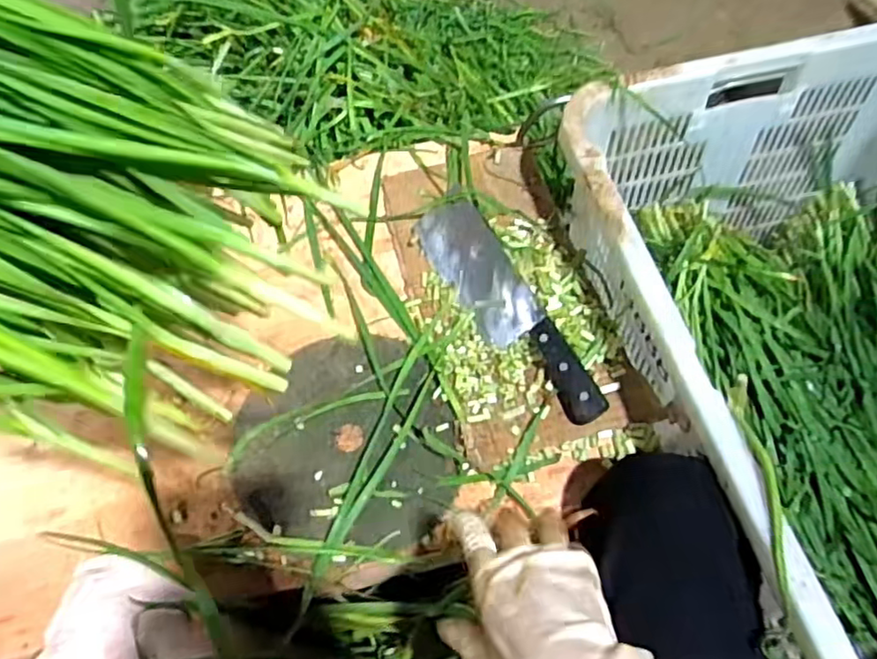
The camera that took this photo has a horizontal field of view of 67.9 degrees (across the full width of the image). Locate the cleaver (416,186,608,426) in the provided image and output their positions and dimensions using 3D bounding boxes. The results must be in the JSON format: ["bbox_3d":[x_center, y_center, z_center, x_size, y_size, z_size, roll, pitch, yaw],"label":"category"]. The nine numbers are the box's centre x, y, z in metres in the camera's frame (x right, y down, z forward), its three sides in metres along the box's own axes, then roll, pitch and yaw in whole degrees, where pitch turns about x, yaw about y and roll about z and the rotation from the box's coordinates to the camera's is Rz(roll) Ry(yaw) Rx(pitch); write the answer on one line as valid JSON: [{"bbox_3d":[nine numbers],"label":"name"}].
[{"bbox_3d":[0.064,-0.023,0.634,0.065,0.023,0.274,-44,62,23],"label":"cleaver"}]

